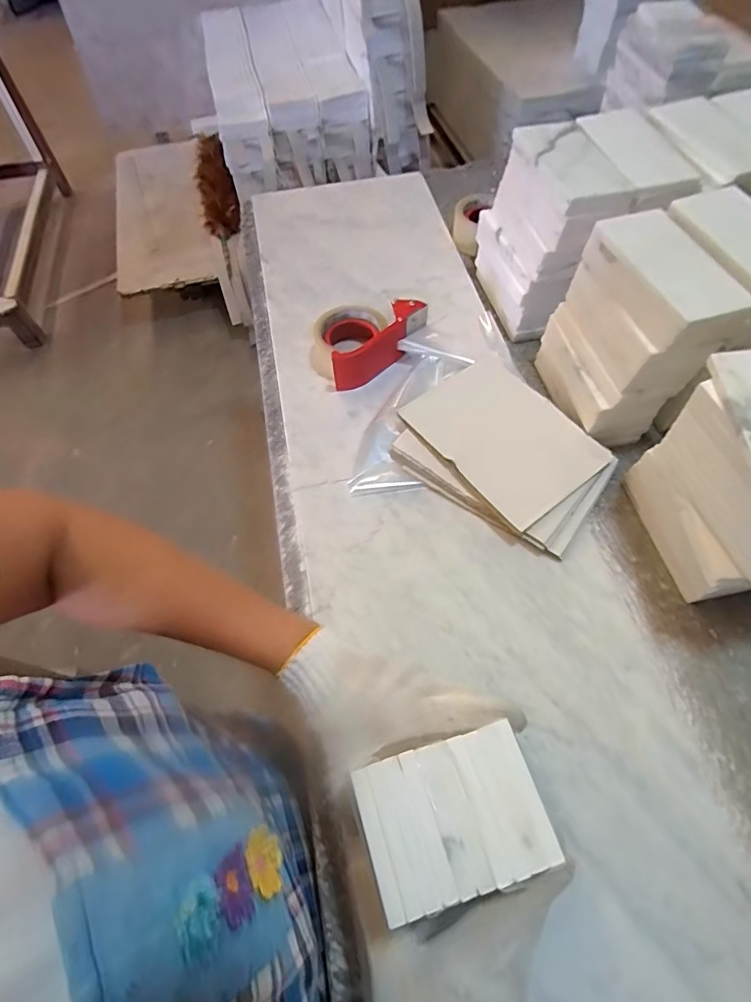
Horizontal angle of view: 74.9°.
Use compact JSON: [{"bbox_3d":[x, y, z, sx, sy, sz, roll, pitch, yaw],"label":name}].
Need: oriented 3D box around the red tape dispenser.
[{"bbox_3d":[-0.020,-0.215,0.640,0.109,0.063,0.140,35,67,21],"label":"red tape dispenser"}]

